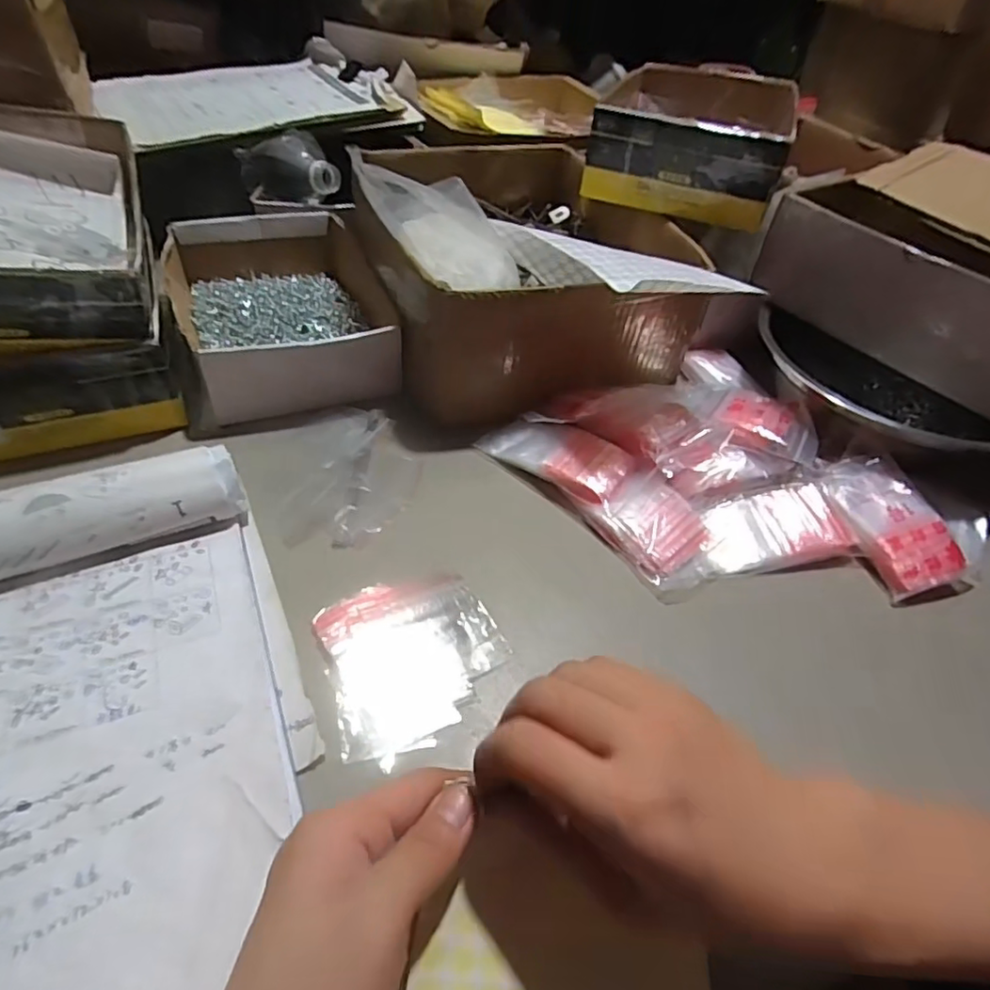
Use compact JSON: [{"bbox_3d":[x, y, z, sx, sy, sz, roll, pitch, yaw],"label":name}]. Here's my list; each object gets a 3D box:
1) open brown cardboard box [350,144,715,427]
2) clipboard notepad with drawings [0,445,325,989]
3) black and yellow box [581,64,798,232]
[{"bbox_3d":[0.028,-0.221,0.551,0.255,0.131,0.378,-5,47,-12],"label":"open brown cardboard box"},{"bbox_3d":[-0.212,0.115,0.273,0.232,0.044,0.311,-18,51,-23],"label":"clipboard notepad with drawings"},{"bbox_3d":[0.204,-0.371,0.605,0.183,0.065,0.269,15,46,7],"label":"black and yellow box"}]

